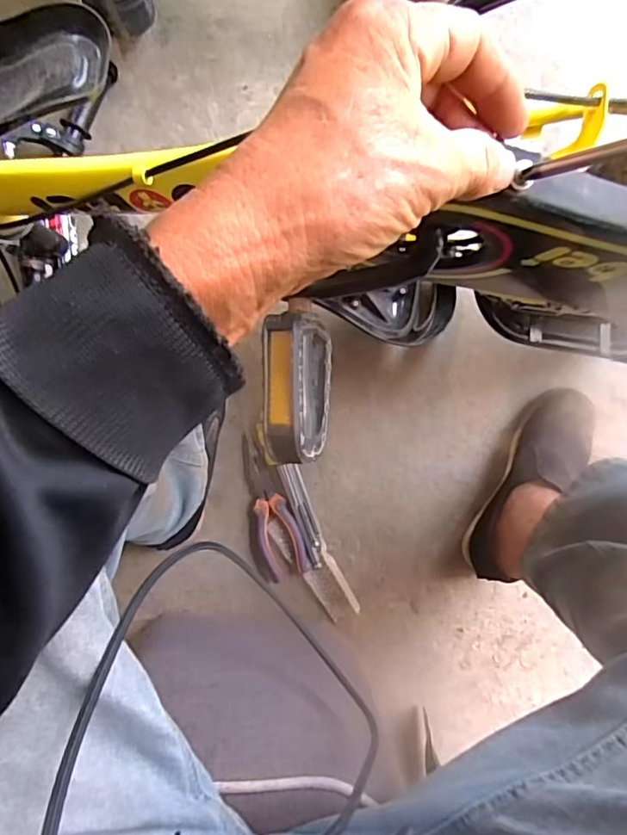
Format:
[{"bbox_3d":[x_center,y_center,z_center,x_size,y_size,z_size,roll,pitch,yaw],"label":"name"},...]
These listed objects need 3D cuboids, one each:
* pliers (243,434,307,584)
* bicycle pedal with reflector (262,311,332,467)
[{"bbox_3d":[-0.053,0.115,0.699,0.056,0.016,0.181,-12,94,-2],"label":"pliers"},{"bbox_3d":[-0.011,-0.015,0.318,0.026,0.064,0.083,0,93,21],"label":"bicycle pedal with reflector"}]

